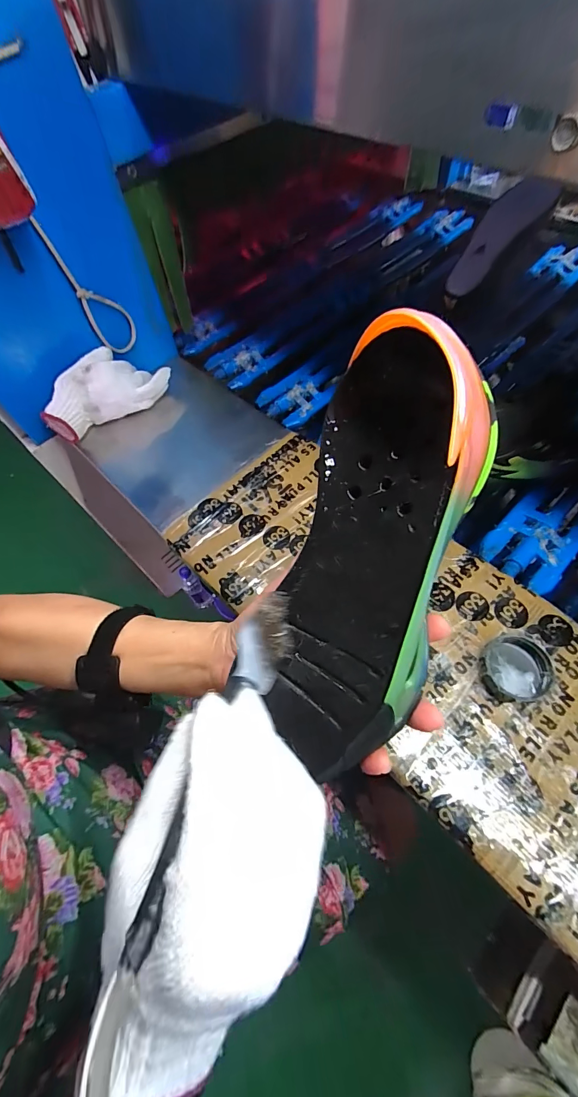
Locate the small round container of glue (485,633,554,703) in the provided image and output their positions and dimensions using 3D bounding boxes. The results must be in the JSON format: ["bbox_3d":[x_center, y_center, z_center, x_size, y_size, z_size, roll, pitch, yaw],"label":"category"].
[{"bbox_3d":[0.226,0.117,0.384,0.054,0.019,0.062,4,61,8],"label":"small round container of glue"}]

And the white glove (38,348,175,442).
[{"bbox_3d":[-0.279,-0.242,0.594,0.191,0.082,0.075,-31,63,-12],"label":"white glove"}]

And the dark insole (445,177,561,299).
[{"bbox_3d":[0.353,-0.537,0.678,0.197,0.022,0.086,-47,60,23],"label":"dark insole"}]

